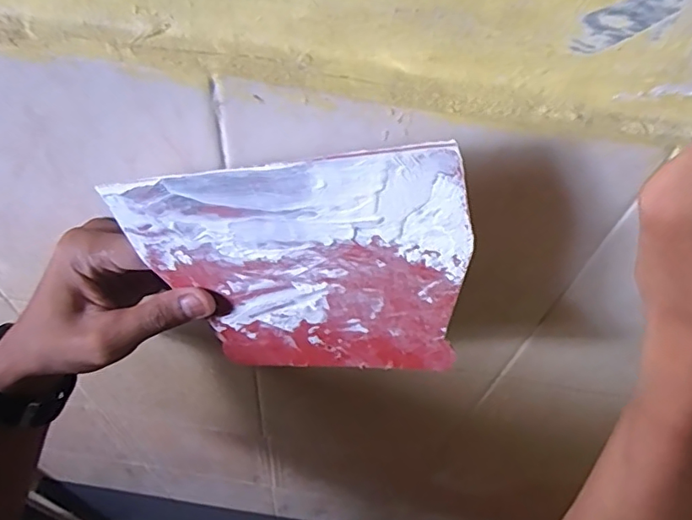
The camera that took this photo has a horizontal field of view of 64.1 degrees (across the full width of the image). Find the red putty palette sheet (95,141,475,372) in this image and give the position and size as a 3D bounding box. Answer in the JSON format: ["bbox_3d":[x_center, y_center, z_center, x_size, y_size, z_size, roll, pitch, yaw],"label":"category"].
[{"bbox_3d":[-0.021,0.011,0.280,0.169,0.132,0.004,-3,40,21],"label":"red putty palette sheet"}]

